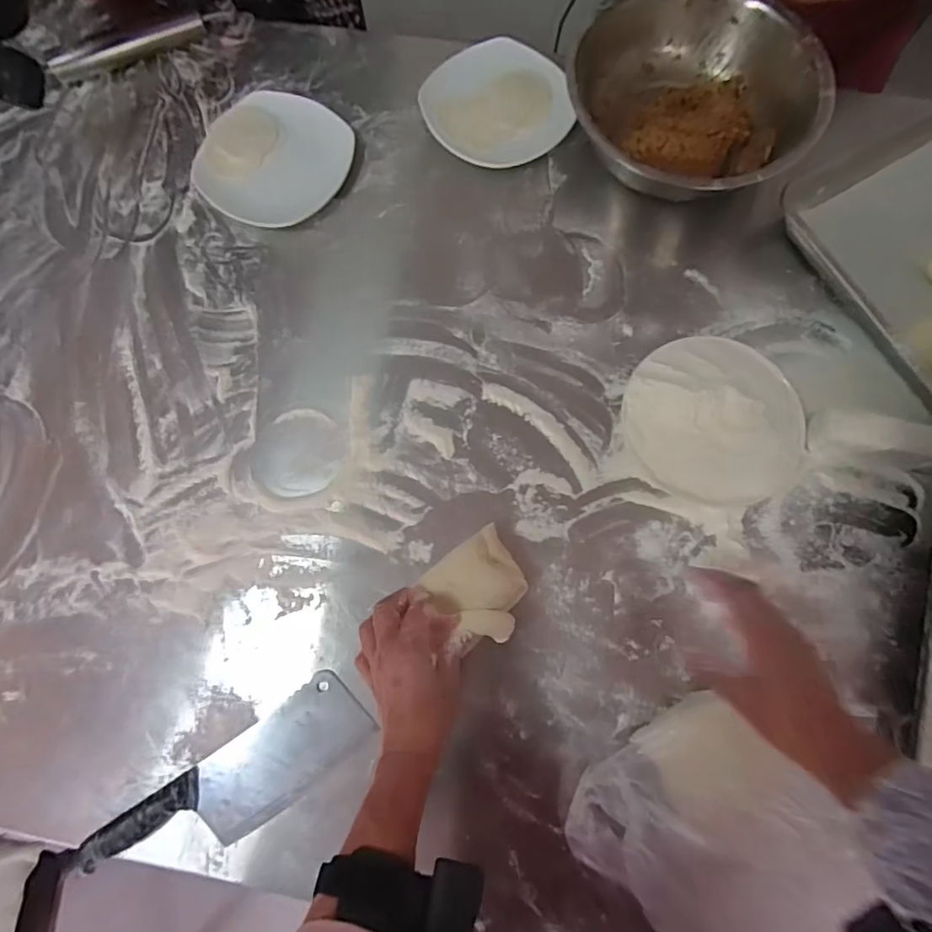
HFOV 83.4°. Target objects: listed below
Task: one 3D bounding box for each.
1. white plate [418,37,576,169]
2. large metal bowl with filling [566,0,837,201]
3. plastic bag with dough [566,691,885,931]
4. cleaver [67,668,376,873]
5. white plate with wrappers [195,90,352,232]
[{"bbox_3d":[0.041,-0.460,0.665,0.174,0.027,0.163,0,77,2],"label":"white plate"},{"bbox_3d":[0.266,-0.432,0.624,0.278,0.083,0.250,29,79,8],"label":"large metal bowl with filling"},{"bbox_3d":[0.199,0.303,0.426,0.162,0.131,0.170,41,81,10],"label":"plastic bag with dough"},{"bbox_3d":[-0.220,0.306,0.496,0.267,0.032,0.081,-35,78,-7],"label":"cleaver"},{"bbox_3d":[-0.246,-0.391,0.661,0.194,0.023,0.177,0,77,2],"label":"white plate with wrappers"}]

